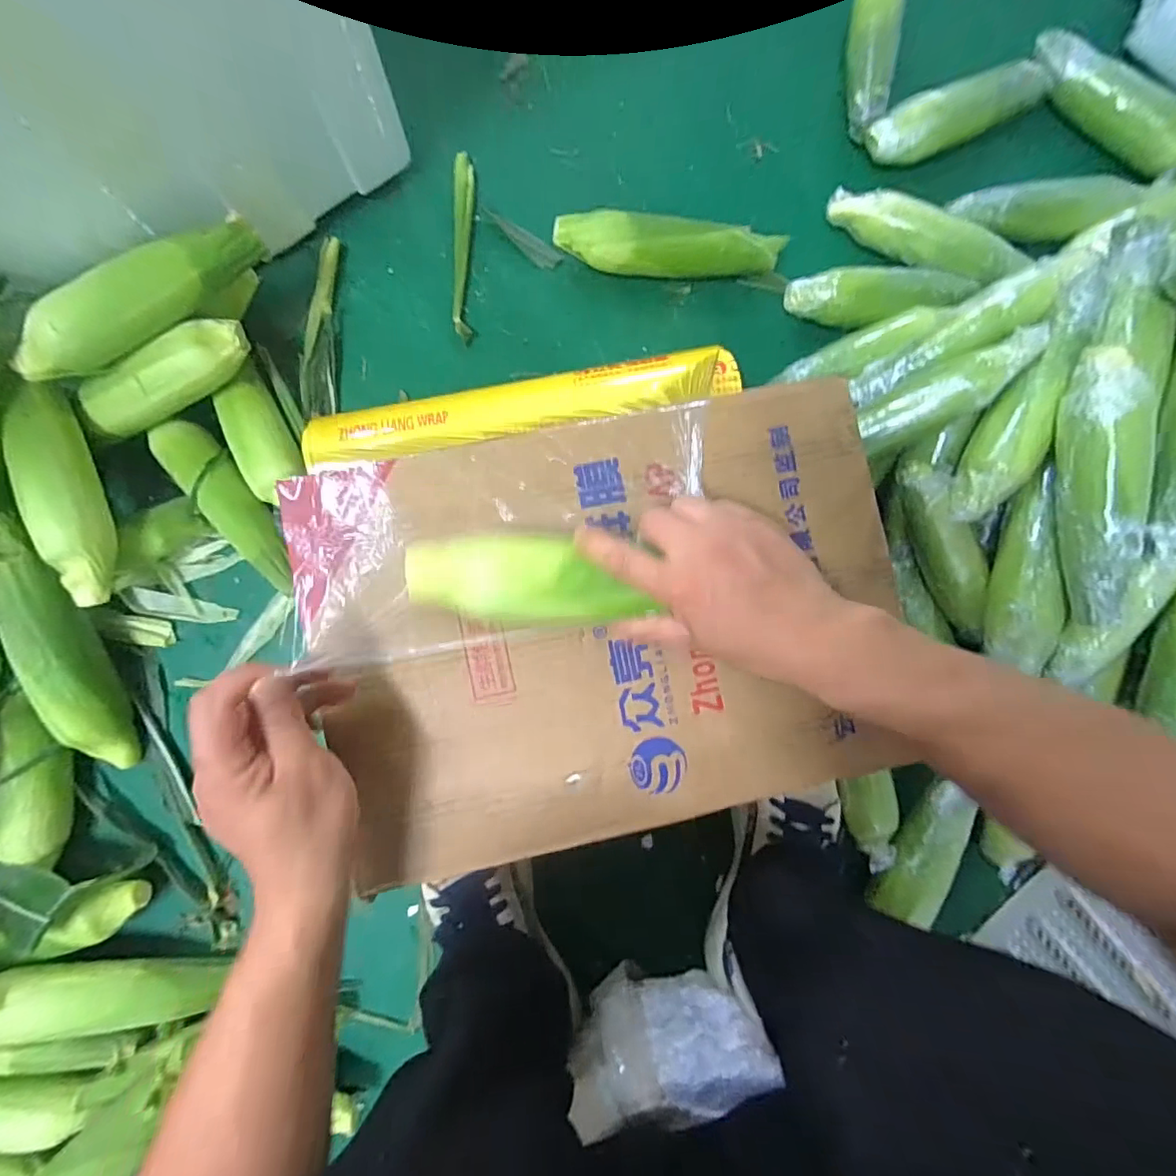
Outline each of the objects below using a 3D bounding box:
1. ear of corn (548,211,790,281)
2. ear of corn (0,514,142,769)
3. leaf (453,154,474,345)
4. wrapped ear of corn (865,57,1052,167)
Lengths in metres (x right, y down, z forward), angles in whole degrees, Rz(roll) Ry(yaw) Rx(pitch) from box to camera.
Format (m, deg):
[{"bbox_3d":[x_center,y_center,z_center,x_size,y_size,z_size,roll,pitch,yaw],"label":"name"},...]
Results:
[{"bbox_3d":[0.088,-0.367,0.574,0.247,0.058,0.047,3,87,-3],"label":"ear of corn"},{"bbox_3d":[-0.498,0.060,0.494,0.059,0.054,0.255,-11,109,-4],"label":"ear of corn"},{"bbox_3d":[-0.138,-0.376,0.578,0.021,0.013,0.203,0,87,-3],"label":"leaf"},{"bbox_3d":[0.421,-0.545,0.590,0.213,0.074,0.057,-28,89,-4],"label":"wrapped ear of corn"}]

